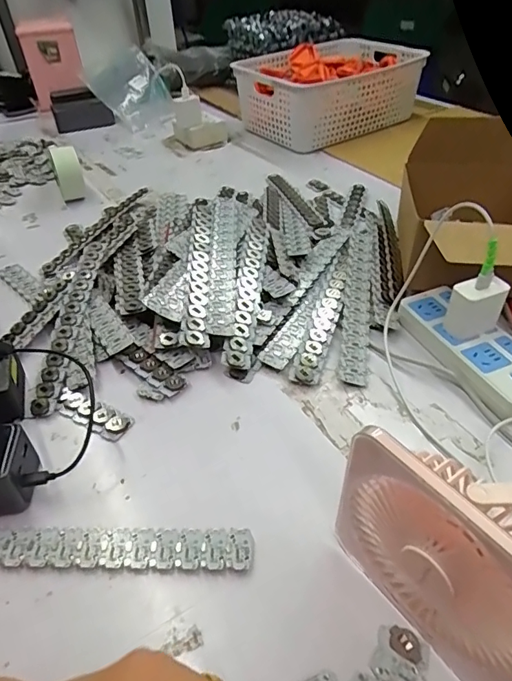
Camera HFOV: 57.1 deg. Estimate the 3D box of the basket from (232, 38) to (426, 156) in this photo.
[{"bbox_3d":[0.158,-0.527,1.005,0.357,0.131,0.263,-24,46,-23],"label":"basket"}]

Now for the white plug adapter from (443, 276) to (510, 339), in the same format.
[{"bbox_3d":[0.215,-0.033,0.462,0.046,0.059,0.025,-14,43,-12],"label":"white plug adapter"}]

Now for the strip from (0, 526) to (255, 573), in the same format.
[{"bbox_3d":[-0.119,0.151,0.345,0.230,0.006,0.029,0,42,2],"label":"strip"}]

